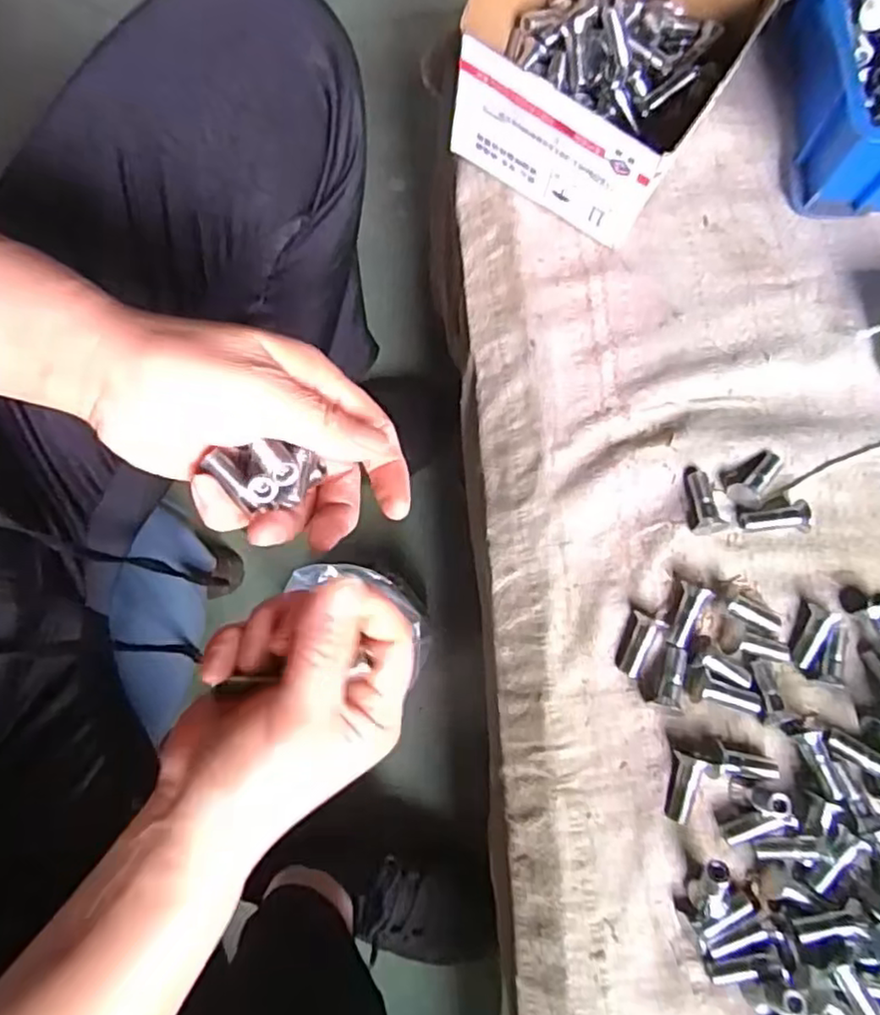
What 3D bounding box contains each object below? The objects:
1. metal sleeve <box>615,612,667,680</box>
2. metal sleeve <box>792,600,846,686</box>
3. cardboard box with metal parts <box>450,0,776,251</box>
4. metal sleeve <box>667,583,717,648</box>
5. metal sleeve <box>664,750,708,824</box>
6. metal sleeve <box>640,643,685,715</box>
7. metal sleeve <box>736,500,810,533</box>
[{"bbox_3d":[0.109,0.075,0.361,0.015,0.013,0.034,20,91,3],"label":"metal sleeve"},{"bbox_3d":[0.211,0.075,0.365,0.025,0.016,0.037,25,78,4],"label":"metal sleeve"},{"bbox_3d":[0.094,-0.265,0.399,0.141,0.083,0.149,31,79,5],"label":"cardboard box with metal parts"},{"bbox_3d":[0.137,0.060,0.365,0.016,0.012,0.035,22,95,3],"label":"metal sleeve"},{"bbox_3d":[0.127,0.146,0.344,0.013,0.016,0.034,13,78,1],"label":"metal sleeve"},{"bbox_3d":[0.122,0.093,0.359,0.021,0.017,0.035,10,78,1],"label":"metal sleeve"},{"bbox_3d":[0.192,0.007,0.382,0.038,0.012,0.017,-3,78,-2],"label":"metal sleeve"}]

